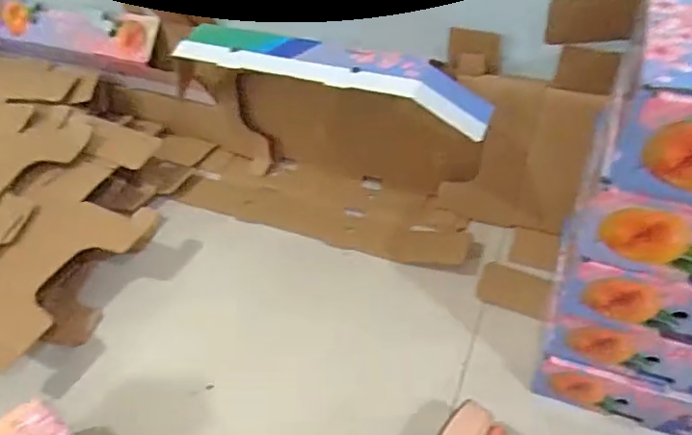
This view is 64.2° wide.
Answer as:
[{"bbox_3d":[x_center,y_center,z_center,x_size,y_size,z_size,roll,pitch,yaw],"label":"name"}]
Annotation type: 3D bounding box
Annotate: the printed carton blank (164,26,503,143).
[{"bbox_3d":[-0.026,-0.210,0.817,0.479,0.083,0.111,12,44,21],"label":"printed carton blank"}]

